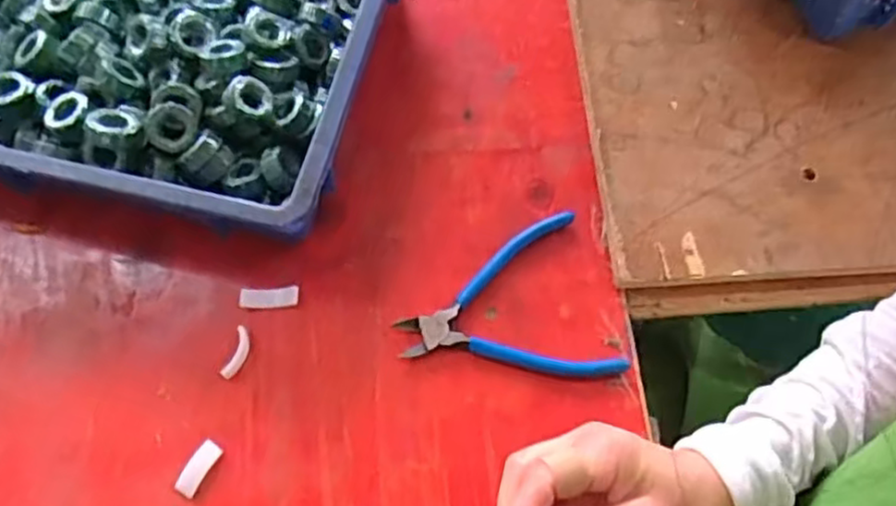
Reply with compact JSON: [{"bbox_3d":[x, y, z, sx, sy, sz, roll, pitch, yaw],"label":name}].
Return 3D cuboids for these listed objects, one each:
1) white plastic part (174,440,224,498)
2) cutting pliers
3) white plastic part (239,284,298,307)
[{"bbox_3d":[-0.157,0.135,0.443,0.014,0.004,0.034,28,71,11],"label":"white plastic part"},{"bbox_3d":[0.038,0.045,0.475,0.139,0.014,0.113,-18,70,-6],"label":"cutting pliers"},{"bbox_3d":[-0.123,0.031,0.483,0.040,0.008,0.013,-2,69,0],"label":"white plastic part"}]

